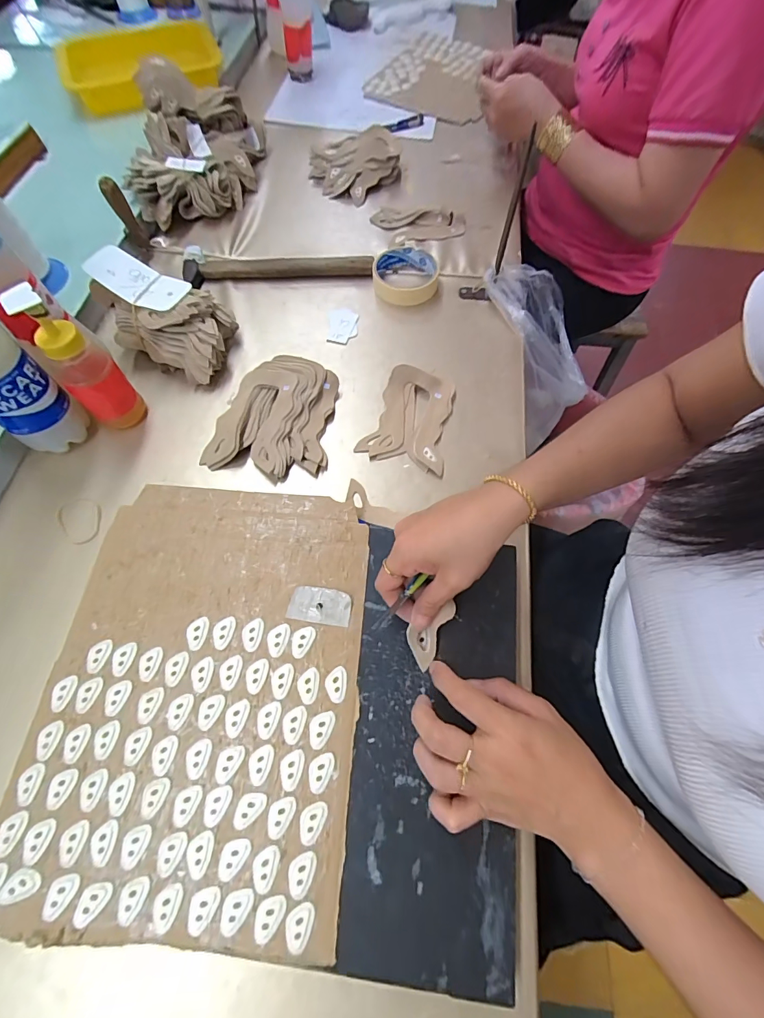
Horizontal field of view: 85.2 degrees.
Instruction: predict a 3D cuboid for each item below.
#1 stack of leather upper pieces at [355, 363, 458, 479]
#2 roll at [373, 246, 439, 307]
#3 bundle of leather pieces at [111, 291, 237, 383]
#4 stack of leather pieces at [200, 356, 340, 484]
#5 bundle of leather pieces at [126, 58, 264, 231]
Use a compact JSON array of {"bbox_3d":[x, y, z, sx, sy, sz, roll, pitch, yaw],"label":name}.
[{"bbox_3d":[0.032,-0.104,0.458,0.089,0.022,0.119,13,66,5],"label":"stack of leather upper pieces"},{"bbox_3d":[0.032,-0.312,0.556,0.083,0.026,0.097,6,65,2],"label":"roll"},{"bbox_3d":[-0.230,-0.215,0.483,0.109,0.071,0.107,20,66,9],"label":"bundle of leather pieces"},{"bbox_3d":[-0.113,-0.103,0.455,0.119,0.026,0.143,11,65,5],"label":"stack of leather pieces"},{"bbox_3d":[-0.276,-0.524,0.610,0.169,0.113,0.215,-4,65,-2],"label":"bundle of leather pieces"}]

